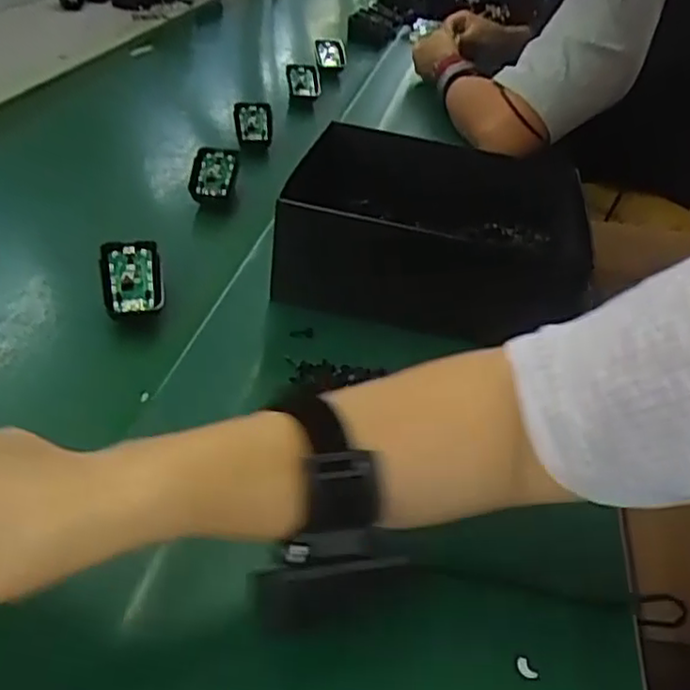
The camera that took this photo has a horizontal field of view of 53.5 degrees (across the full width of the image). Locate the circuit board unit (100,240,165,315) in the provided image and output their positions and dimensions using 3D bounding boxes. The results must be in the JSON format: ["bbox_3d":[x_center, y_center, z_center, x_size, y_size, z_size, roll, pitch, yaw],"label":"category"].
[{"bbox_3d":[-0.160,-0.052,0.514,0.043,0.010,0.068,-10,58,-15],"label":"circuit board unit"}]

